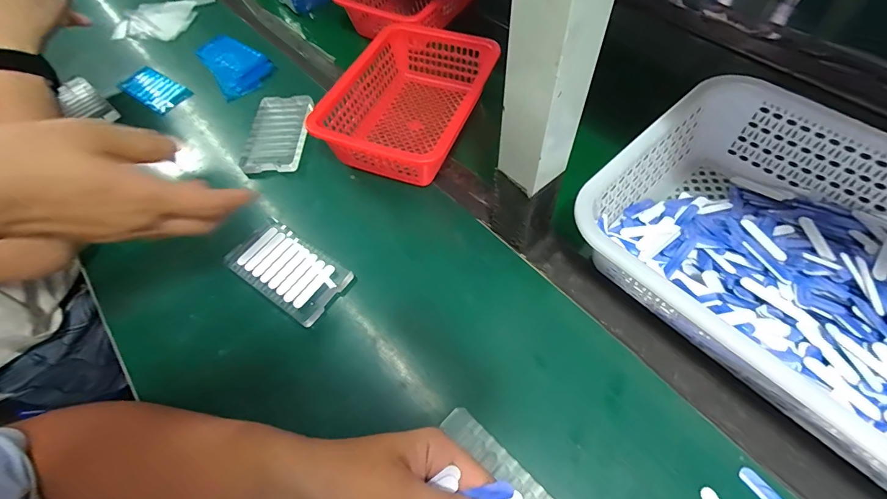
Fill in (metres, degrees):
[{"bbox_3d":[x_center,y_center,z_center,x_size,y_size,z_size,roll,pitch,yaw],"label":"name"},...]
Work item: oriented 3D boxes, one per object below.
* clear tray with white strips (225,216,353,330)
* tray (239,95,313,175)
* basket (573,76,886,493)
[{"bbox_3d":[-0.155,0.020,0.413,0.118,0.017,0.067,31,66,22],"label":"clear tray with white strips"},{"bbox_3d":[-0.206,-0.148,0.513,0.068,0.016,0.126,-4,58,3],"label":"tray"},{"bbox_3d":[0.315,0.016,0.337,0.241,0.082,0.350,-40,63,-18],"label":"basket"}]

